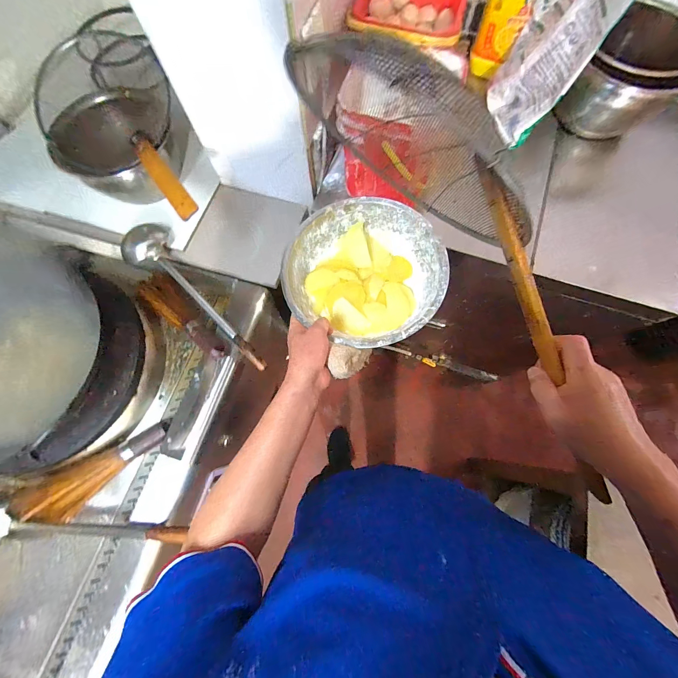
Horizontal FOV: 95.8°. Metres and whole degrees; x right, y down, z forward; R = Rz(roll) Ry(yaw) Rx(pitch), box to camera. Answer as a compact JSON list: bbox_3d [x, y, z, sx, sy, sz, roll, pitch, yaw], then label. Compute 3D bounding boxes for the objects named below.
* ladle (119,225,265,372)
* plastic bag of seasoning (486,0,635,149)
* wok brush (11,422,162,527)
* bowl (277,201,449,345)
[{"bbox_3d":[-0.321,-0.100,0.695,0.440,0.067,0.118,43,79,12],"label":"ladle"},{"bbox_3d":[0.418,-0.586,0.622,0.051,0.292,0.245,3,71,-13],"label":"plastic bag of seasoning"},{"bbox_3d":[-0.513,0.290,0.656,0.322,0.066,0.109,-26,75,-7],"label":"wok brush"},{"bbox_3d":[0.045,-0.112,0.530,0.255,0.075,0.253,0,74,1],"label":"bowl"}]

